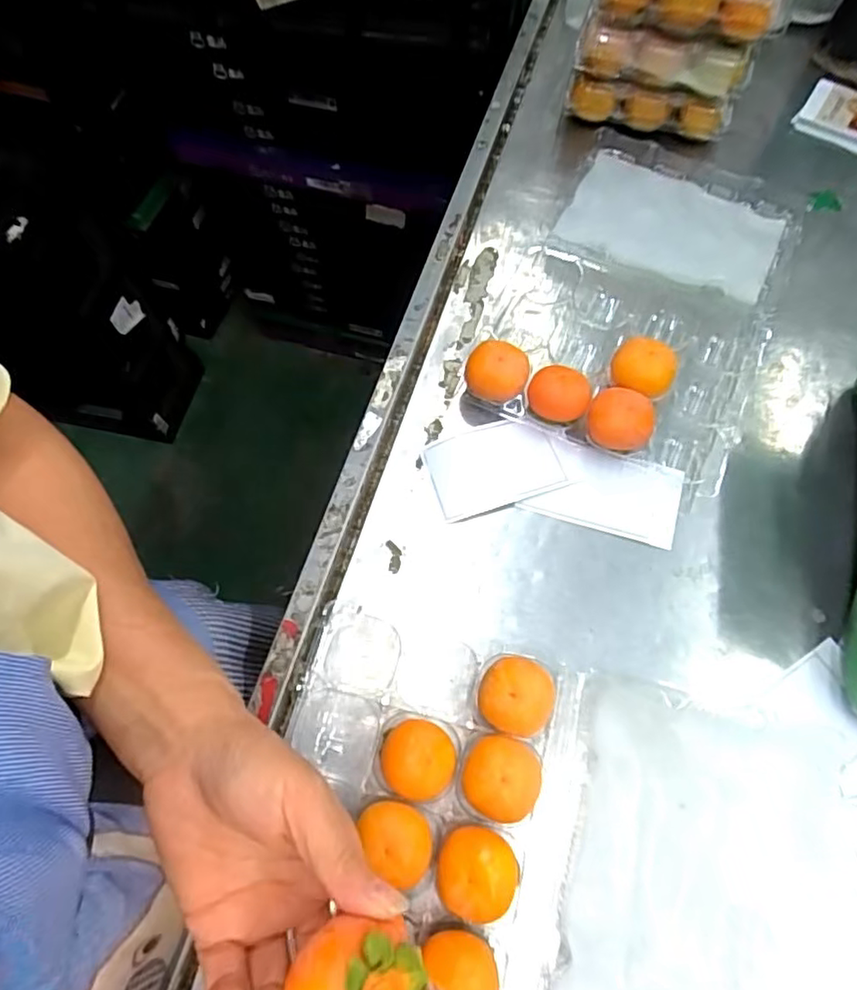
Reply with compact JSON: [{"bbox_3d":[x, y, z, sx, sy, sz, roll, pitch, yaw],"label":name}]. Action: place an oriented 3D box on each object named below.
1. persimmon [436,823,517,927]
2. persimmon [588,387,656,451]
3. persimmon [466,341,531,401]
[{"bbox_3d":[0.029,0.227,0.367,0.046,0.034,0.047,-1,66,2],"label":"persimmon"},{"bbox_3d":[0.150,-0.057,0.480,0.048,0.040,0.041,20,69,11],"label":"persimmon"},{"bbox_3d":[0.058,-0.099,0.509,0.048,0.048,0.043,13,67,8],"label":"persimmon"}]

